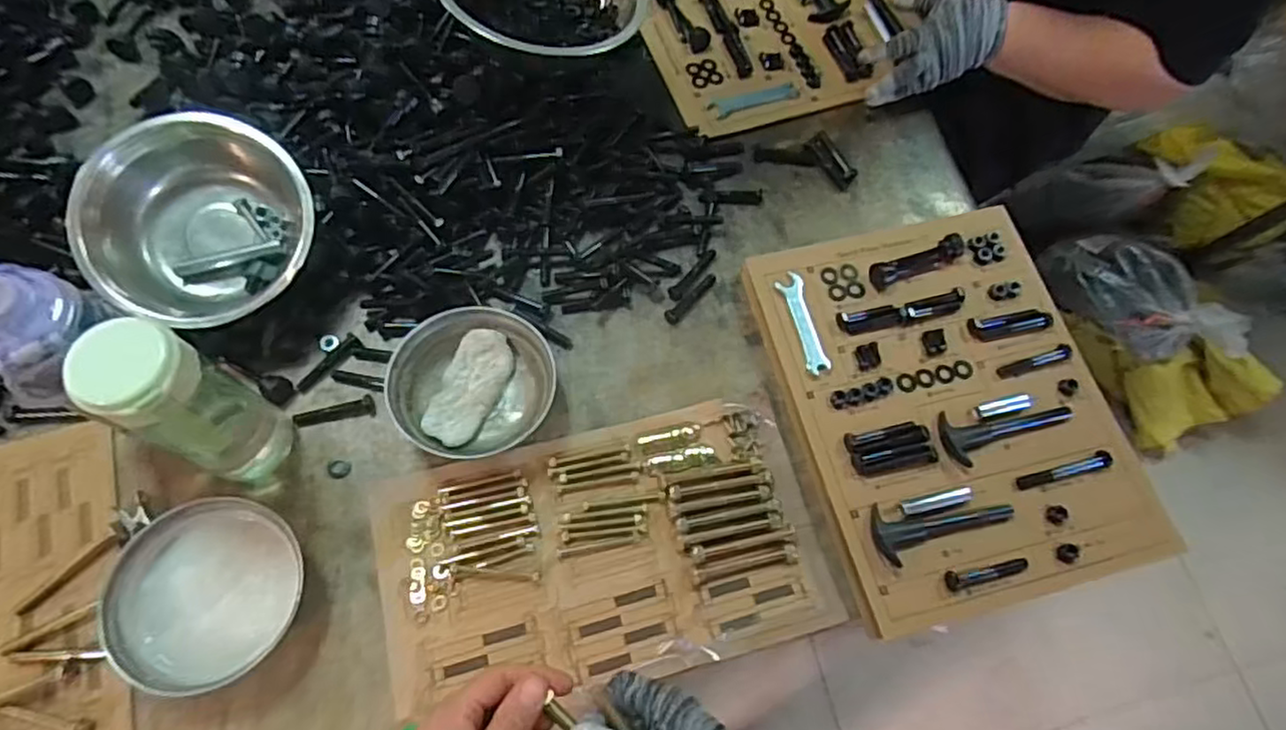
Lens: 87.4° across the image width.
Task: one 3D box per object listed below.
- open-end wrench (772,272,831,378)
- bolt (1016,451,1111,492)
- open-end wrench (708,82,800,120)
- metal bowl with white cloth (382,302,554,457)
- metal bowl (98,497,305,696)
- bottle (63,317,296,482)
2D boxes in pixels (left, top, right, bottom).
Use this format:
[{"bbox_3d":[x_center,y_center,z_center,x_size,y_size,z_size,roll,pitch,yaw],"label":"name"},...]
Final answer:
[{"bbox_3d":[0.161,-0.043,0.681,0.032,0.006,0.112,-8,69,-11],"label":"open-end wrench"},{"bbox_3d":[0.393,0.099,0.630,0.091,0.013,0.015,-12,71,-10],"label":"bolt"},{"bbox_3d":[0.138,-0.324,0.821,0.114,0.004,0.025,-19,72,-12],"label":"open-end wrench"},{"bbox_3d":[-0.158,0.014,0.630,0.140,0.052,0.131,2,70,-5],"label":"metal bowl with white cloth"},{"bbox_3d":[-0.349,0.185,0.551,0.142,0.046,0.142,2,70,-5],"label":"metal bowl"},{"bbox_3d":[-0.335,0.039,0.520,0.064,0.193,0.068,2,70,-5],"label":"bottle"}]

